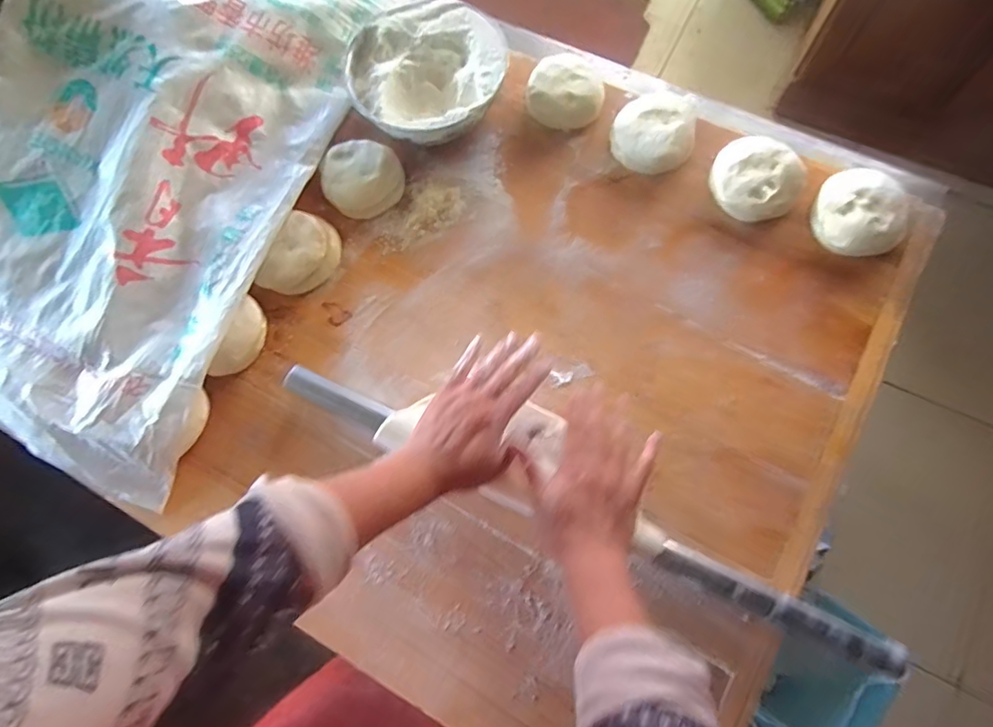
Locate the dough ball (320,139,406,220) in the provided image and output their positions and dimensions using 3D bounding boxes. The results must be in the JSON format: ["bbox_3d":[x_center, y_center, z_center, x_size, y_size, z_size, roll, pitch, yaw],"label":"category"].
[{"bbox_3d":[-0.170,-0.235,0.681,0.094,0.029,0.099,-1,74,3],"label":"dough ball"}]

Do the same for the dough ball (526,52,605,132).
[{"bbox_3d":[0.089,-0.348,0.692,0.093,0.042,0.083,9,75,6],"label":"dough ball"}]

